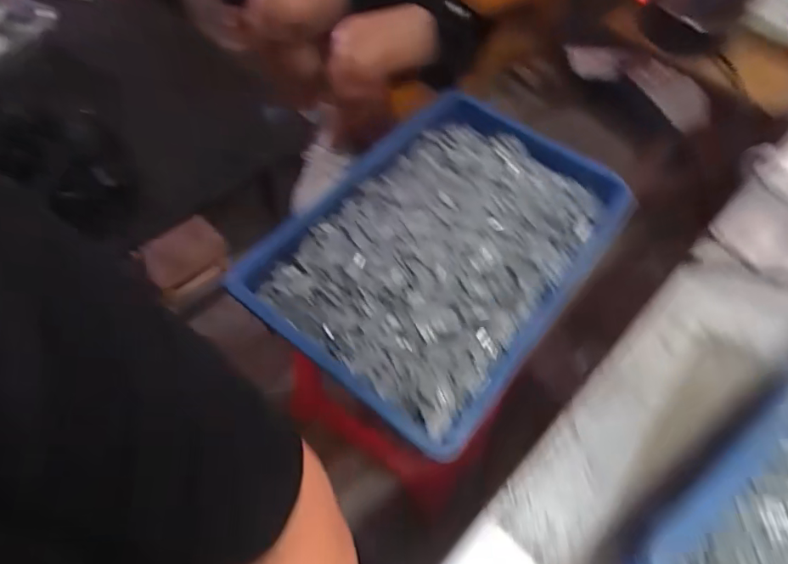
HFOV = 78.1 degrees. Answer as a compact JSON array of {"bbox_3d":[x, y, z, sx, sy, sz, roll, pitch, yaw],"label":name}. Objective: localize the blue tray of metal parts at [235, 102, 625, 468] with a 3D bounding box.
[{"bbox_3d":[0.065,-0.058,0.603,0.316,0.048,0.462,34,63,17],"label":"blue tray of metal parts"}]

